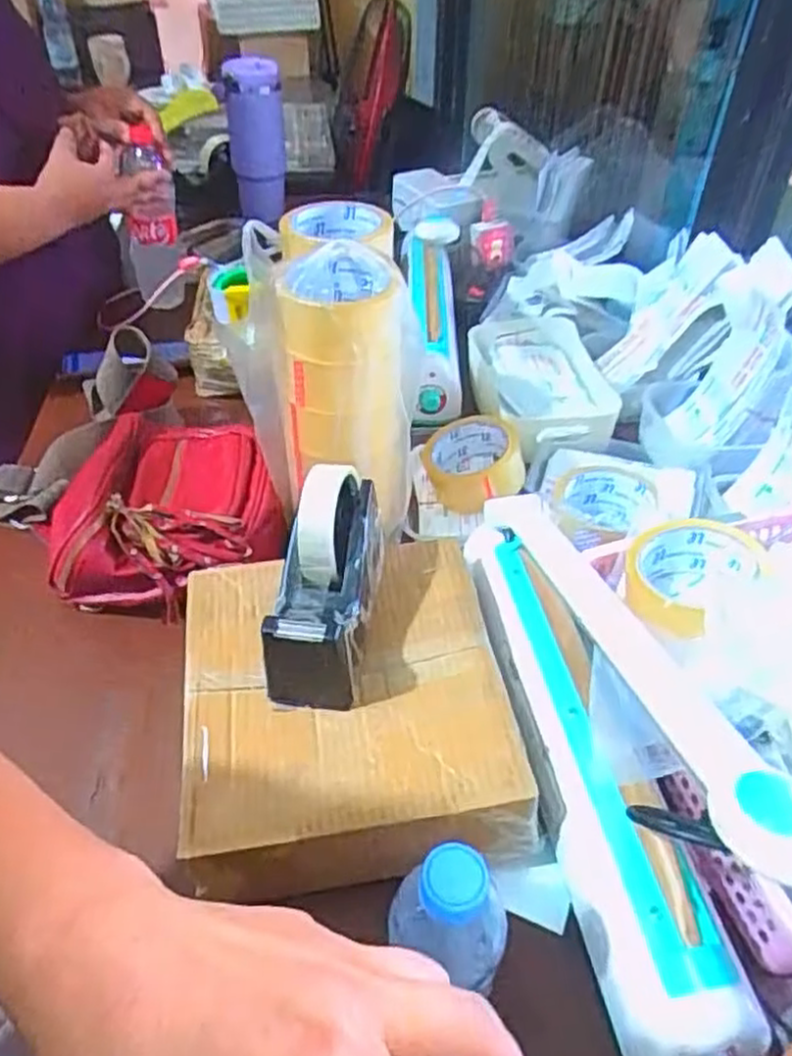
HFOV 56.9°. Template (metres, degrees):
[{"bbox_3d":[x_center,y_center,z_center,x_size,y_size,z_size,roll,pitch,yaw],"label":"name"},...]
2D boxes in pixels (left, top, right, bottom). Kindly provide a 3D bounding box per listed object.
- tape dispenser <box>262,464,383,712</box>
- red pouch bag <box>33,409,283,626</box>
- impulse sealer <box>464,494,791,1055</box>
[{"bbox_3d":[-0.051,0.037,0.515,0.063,0.110,0.148,3,44,5],"label":"tape dispenser"},{"bbox_3d":[-0.201,-0.020,0.680,0.192,0.090,0.193,3,44,5],"label":"red pouch bag"},{"bbox_3d":[0.138,0.110,0.478,0.097,0.152,0.391,-9,44,-7],"label":"impulse sealer"}]

